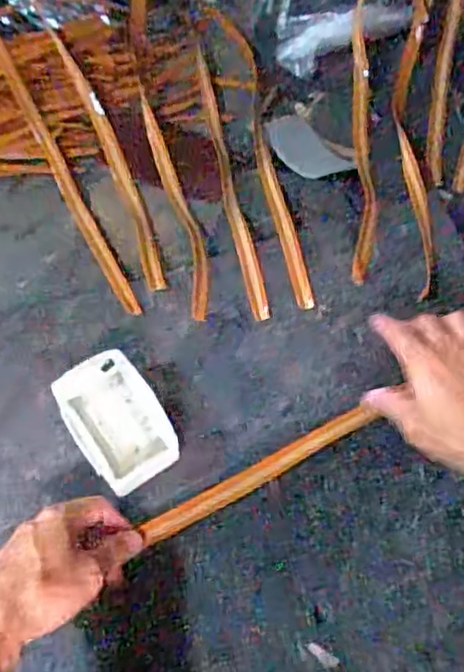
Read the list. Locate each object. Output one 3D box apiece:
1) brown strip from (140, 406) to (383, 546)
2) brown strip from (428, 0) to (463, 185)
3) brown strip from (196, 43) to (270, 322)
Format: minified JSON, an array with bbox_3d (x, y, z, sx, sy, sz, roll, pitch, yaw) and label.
[{"bbox_3d":[0.023,0.109,0.543,0.198,0.028,0.019,-27,68,-12],"label":"brown strip"},{"bbox_3d":[0.238,-0.291,0.756,0.020,0.026,0.255,9,82,4],"label":"brown strip"},{"bbox_3d":[-0.006,-0.173,0.708,0.018,0.049,0.375,-7,64,-9],"label":"brown strip"}]

